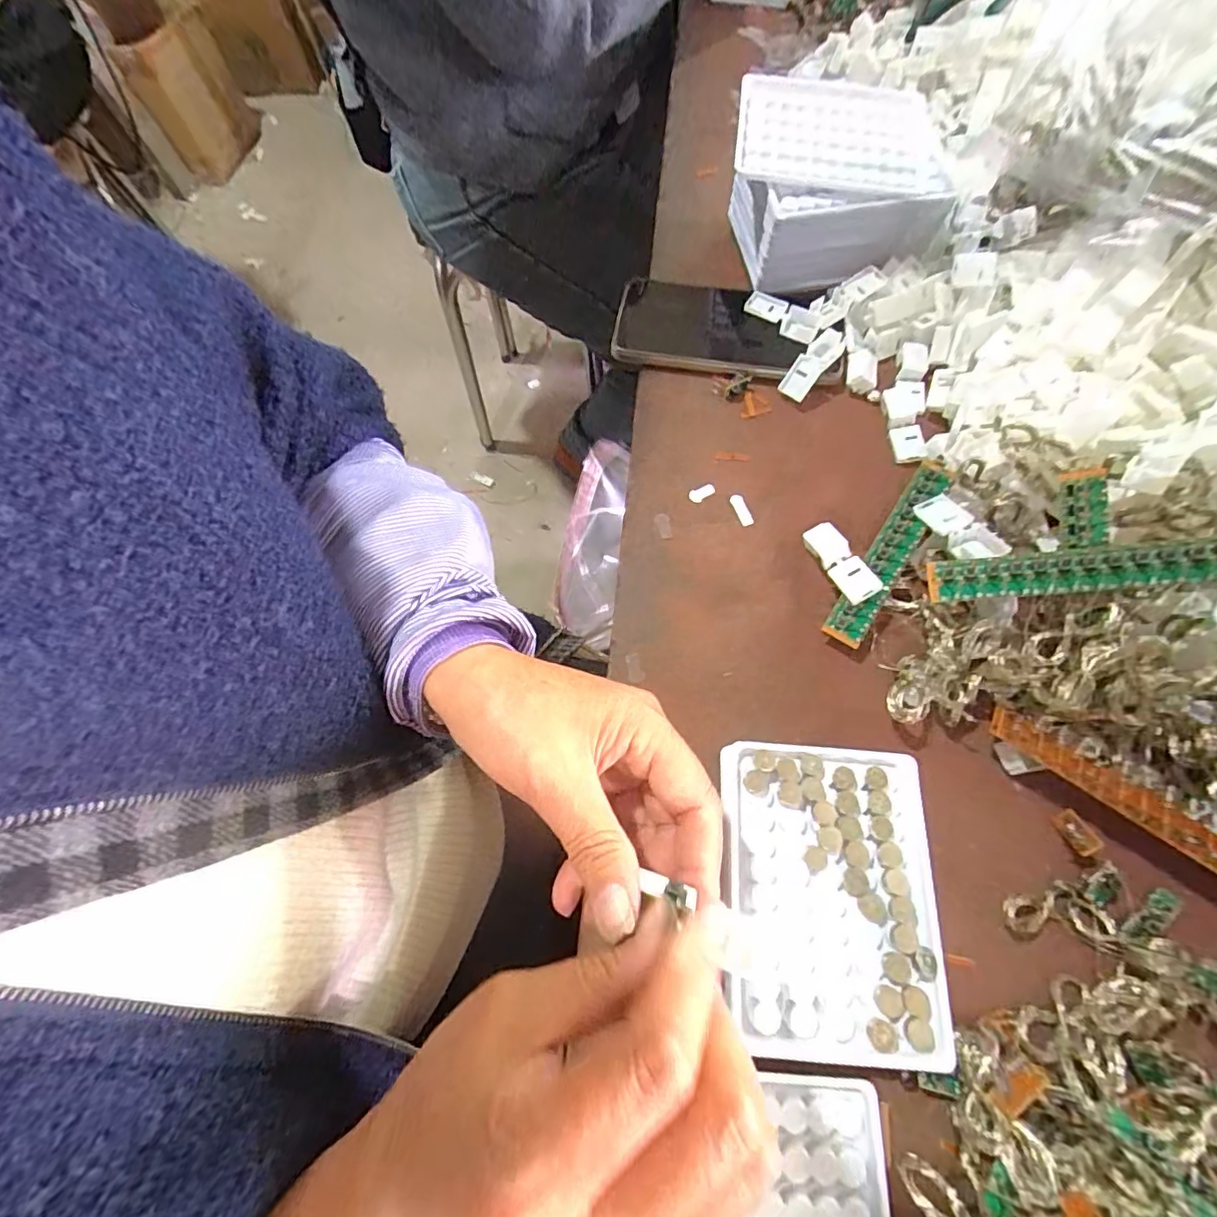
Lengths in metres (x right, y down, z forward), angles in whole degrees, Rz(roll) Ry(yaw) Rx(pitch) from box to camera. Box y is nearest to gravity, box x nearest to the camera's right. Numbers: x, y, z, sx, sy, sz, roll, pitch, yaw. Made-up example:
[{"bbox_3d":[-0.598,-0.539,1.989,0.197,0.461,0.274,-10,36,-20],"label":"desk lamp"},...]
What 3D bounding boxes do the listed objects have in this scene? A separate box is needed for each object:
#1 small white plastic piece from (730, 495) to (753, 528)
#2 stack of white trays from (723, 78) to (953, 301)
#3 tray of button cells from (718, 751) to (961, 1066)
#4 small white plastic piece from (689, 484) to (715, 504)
[{"bbox_3d":[0.088,-0.065,0.352,0.008,0.004,0.023,-20,68,-7],"label":"small white plastic piece"},{"bbox_3d":[0.171,-0.314,0.405,0.152,0.079,0.134,0,67,1],"label":"stack of white trays"},{"bbox_3d":[0.106,0.136,0.258,0.099,0.025,0.130,3,67,3],"label":"tray of button cells"},{"bbox_3d":[0.063,-0.077,0.356,0.018,0.004,0.010,-23,69,-8],"label":"small white plastic piece"}]

